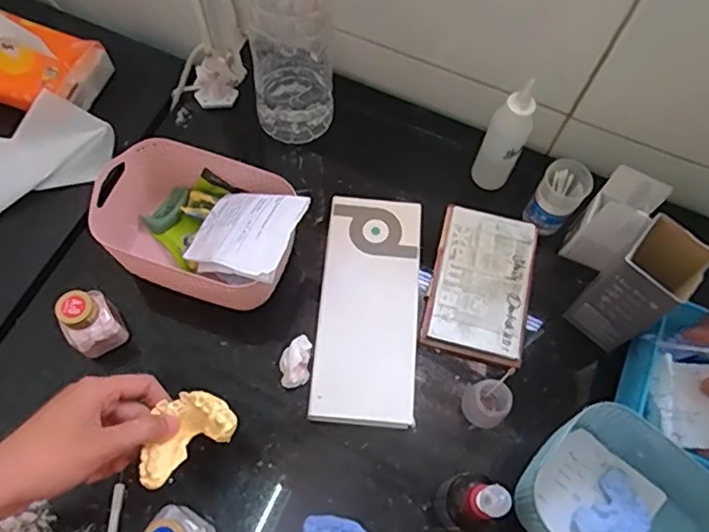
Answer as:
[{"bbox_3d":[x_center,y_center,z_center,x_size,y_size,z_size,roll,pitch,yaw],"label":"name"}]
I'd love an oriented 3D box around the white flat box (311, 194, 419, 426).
[{"bbox_3d":[0.012,0.039,0.544,0.089,0.030,0.213,5,65,-1],"label":"white flat box"}]

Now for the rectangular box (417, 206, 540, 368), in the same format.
[{"bbox_3d":[0.121,0.016,0.566,0.093,0.013,0.147,14,65,3],"label":"rectangular box"}]

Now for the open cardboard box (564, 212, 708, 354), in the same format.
[{"bbox_3d":[0.236,0.021,0.498,0.063,0.124,0.060,-40,74,-19],"label":"open cardboard box"}]

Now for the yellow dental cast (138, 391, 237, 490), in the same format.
[{"bbox_3d":[-0.123,0.119,0.417,0.071,0.026,0.048,-30,71,-16],"label":"yellow dental cast"}]

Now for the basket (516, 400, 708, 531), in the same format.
[{"bbox_3d":[0.223,0.198,0.452,0.170,0.069,0.129,37,68,13],"label":"basket"}]

